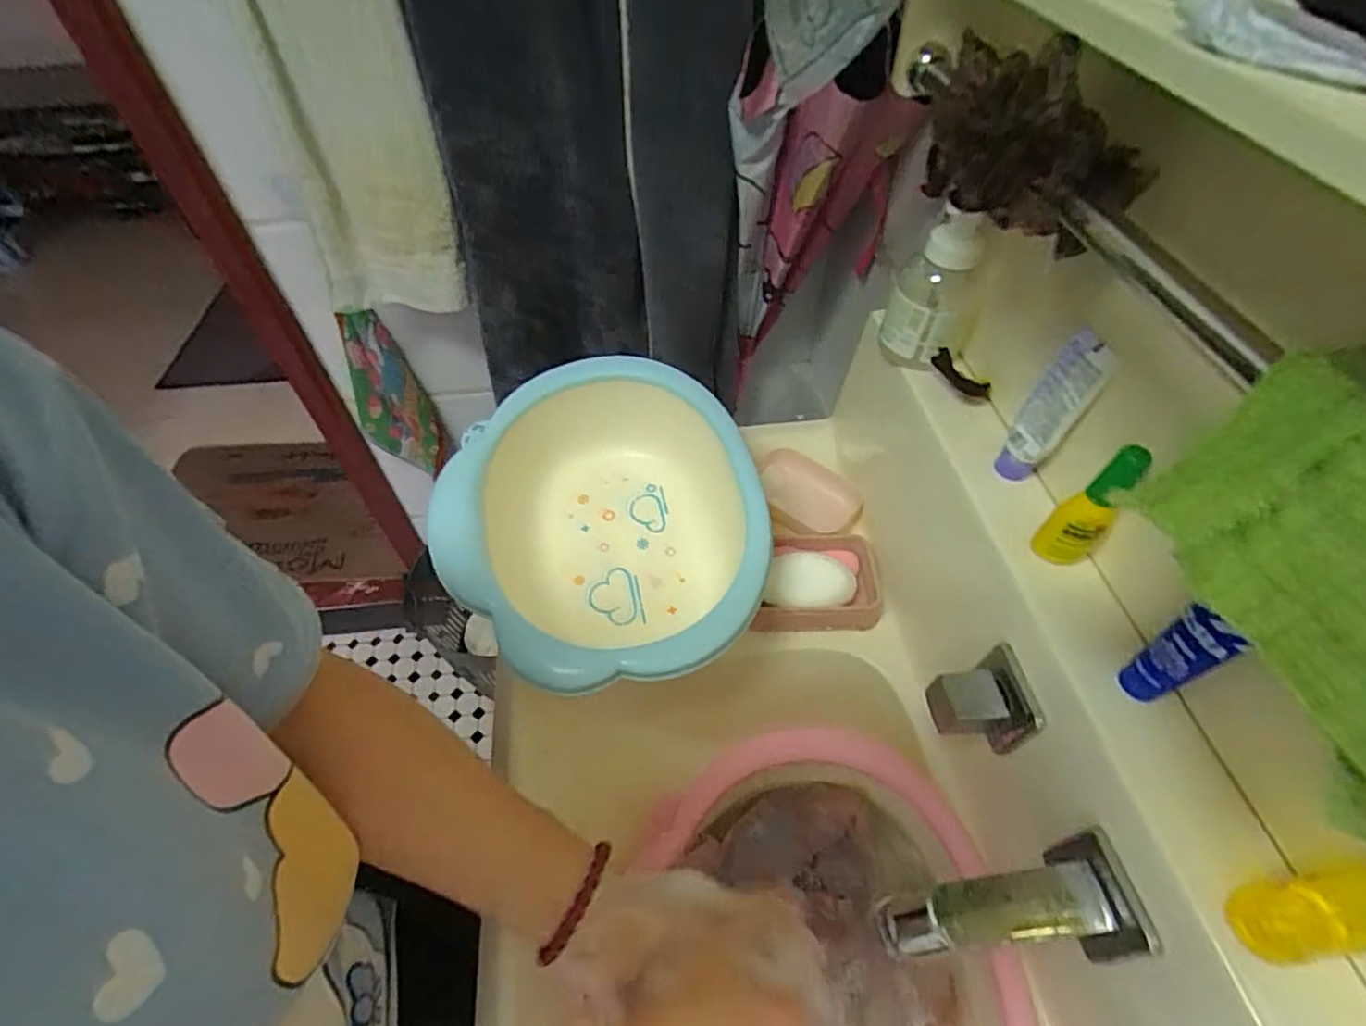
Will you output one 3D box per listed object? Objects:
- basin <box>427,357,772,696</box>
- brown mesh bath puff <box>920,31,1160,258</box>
[{"bbox_3d":[-0.071,0.015,0.573,0.254,0.128,0.298,-11,52,-7],"label":"basin"},{"bbox_3d":[0.187,-0.189,0.332,0.106,0.082,0.064,11,53,10],"label":"brown mesh bath puff"}]

